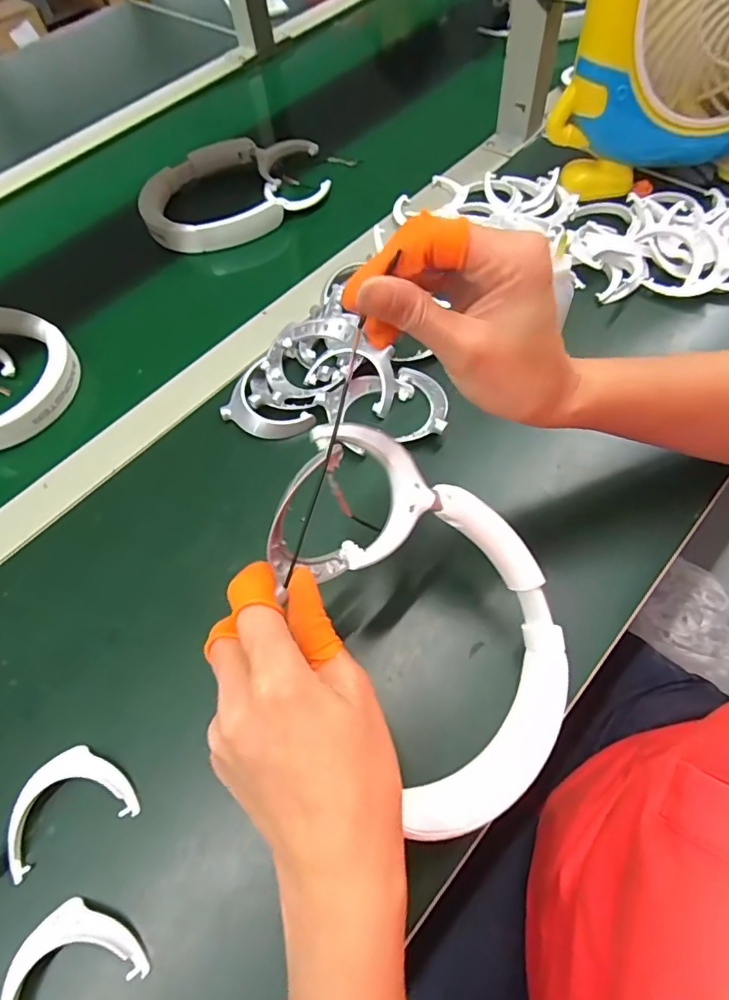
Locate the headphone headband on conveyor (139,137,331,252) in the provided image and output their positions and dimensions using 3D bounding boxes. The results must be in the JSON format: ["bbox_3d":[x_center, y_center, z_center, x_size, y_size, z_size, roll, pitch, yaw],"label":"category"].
[{"bbox_3d":[-0.142,-0.339,0.562,0.198,0.028,0.140,-22,62,-8],"label":"headphone headband on conveyor"}]

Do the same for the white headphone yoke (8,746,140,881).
[{"bbox_3d":[-0.167,0.168,0.289,0.067,0.016,0.049,-25,63,-9],"label":"white headphone yoke"}]

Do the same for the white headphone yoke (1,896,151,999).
[{"bbox_3d":[-0.149,0.230,0.252,0.069,0.017,0.050,-31,64,-13],"label":"white headphone yoke"}]

